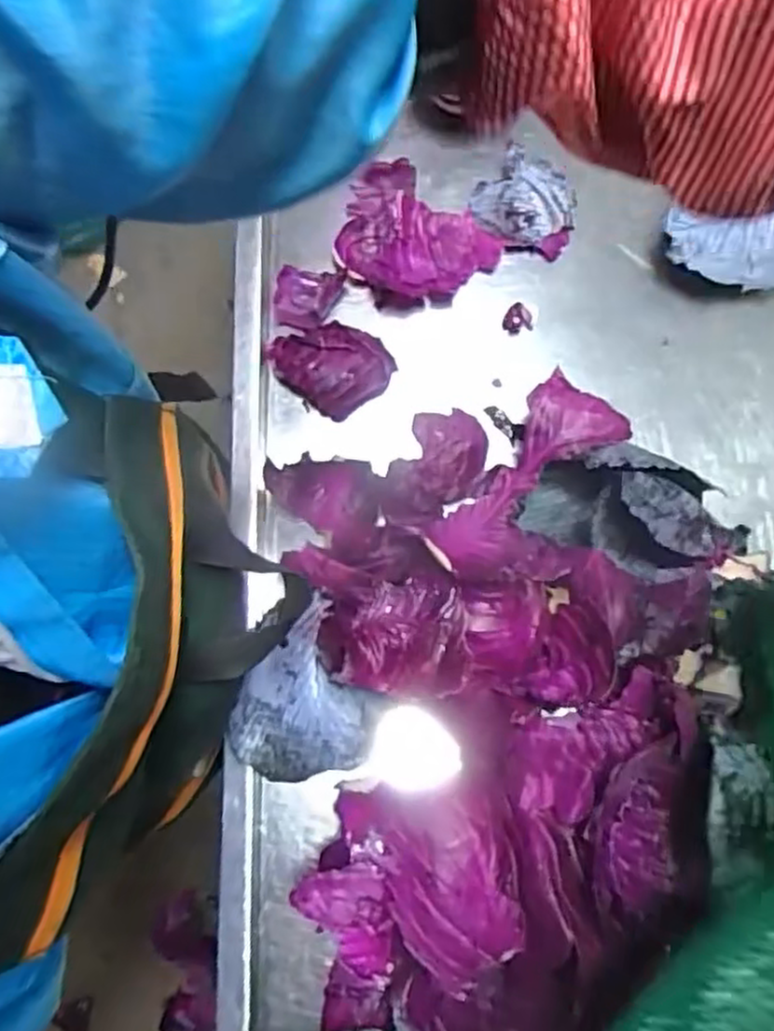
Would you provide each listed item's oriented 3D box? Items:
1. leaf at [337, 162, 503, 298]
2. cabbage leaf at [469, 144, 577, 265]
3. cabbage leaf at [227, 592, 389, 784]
[{"bbox_3d":[0.016,-0.250,0.650,0.154,0.036,0.112,38,80,7],"label":"leaf"},{"bbox_3d":[0.127,-0.287,0.666,0.093,0.020,0.098,15,78,2],"label":"cabbage leaf"},{"bbox_3d":[-0.052,0.139,0.537,0.100,0.060,0.119,38,80,7],"label":"cabbage leaf"}]

